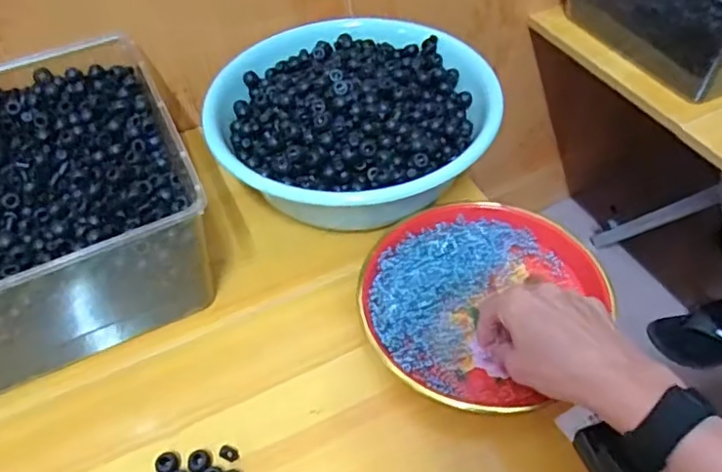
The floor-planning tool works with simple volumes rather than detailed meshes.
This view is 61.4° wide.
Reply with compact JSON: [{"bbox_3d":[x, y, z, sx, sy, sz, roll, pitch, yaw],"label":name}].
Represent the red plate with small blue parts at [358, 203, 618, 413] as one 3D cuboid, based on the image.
[{"bbox_3d":[0.100,0.051,0.545,0.193,0.030,0.203,-2,50,2],"label":"red plate with small blue parts"}]

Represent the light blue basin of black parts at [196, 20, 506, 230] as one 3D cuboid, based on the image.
[{"bbox_3d":[-0.012,-0.120,0.659,0.291,0.097,0.258,-25,53,-16],"label":"light blue basin of black parts"}]

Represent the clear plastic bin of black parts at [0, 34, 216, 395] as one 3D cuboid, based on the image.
[{"bbox_3d":[-0.307,-0.021,0.569,0.292,0.133,0.274,-22,53,-15],"label":"clear plastic bin of black parts"}]

